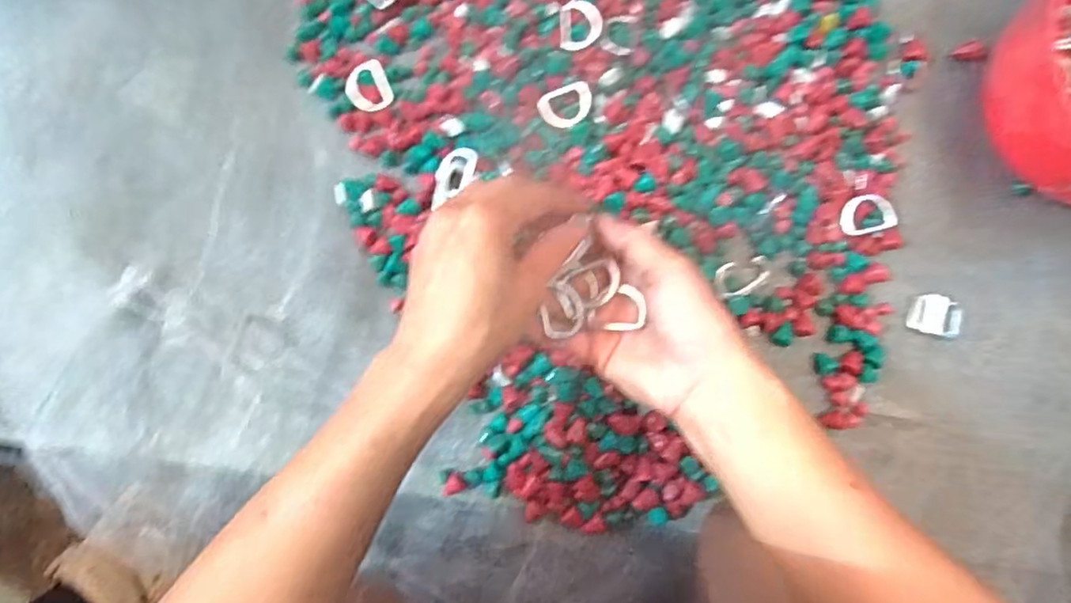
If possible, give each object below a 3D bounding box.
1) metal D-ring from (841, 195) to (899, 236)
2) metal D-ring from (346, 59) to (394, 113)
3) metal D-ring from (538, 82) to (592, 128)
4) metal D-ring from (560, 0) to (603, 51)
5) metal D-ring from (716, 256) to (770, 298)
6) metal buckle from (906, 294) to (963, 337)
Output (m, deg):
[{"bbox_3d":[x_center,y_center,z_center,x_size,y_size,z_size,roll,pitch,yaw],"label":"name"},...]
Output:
[{"bbox_3d":[0.226,-0.058,0.412,0.038,0.007,0.027,-2,94,-6],"label":"metal D-ring"},{"bbox_3d":[-0.124,-0.159,0.455,0.031,0.004,0.035,-26,110,-3],"label":"metal D-ring"},{"bbox_3d":[0.023,-0.137,0.430,0.037,0.007,0.029,-23,86,5],"label":"metal D-ring"},{"bbox_3d":[0.032,-0.195,0.433,0.029,0.007,0.034,-1,88,6],"label":"metal D-ring"},{"bbox_3d":[0.147,-0.017,0.429,0.040,0.007,0.024,-15,77,-3],"label":"metal D-ring"},{"bbox_3d":[0.276,0.009,0.420,0.033,0.004,0.026,15,90,4],"label":"metal buckle"}]

